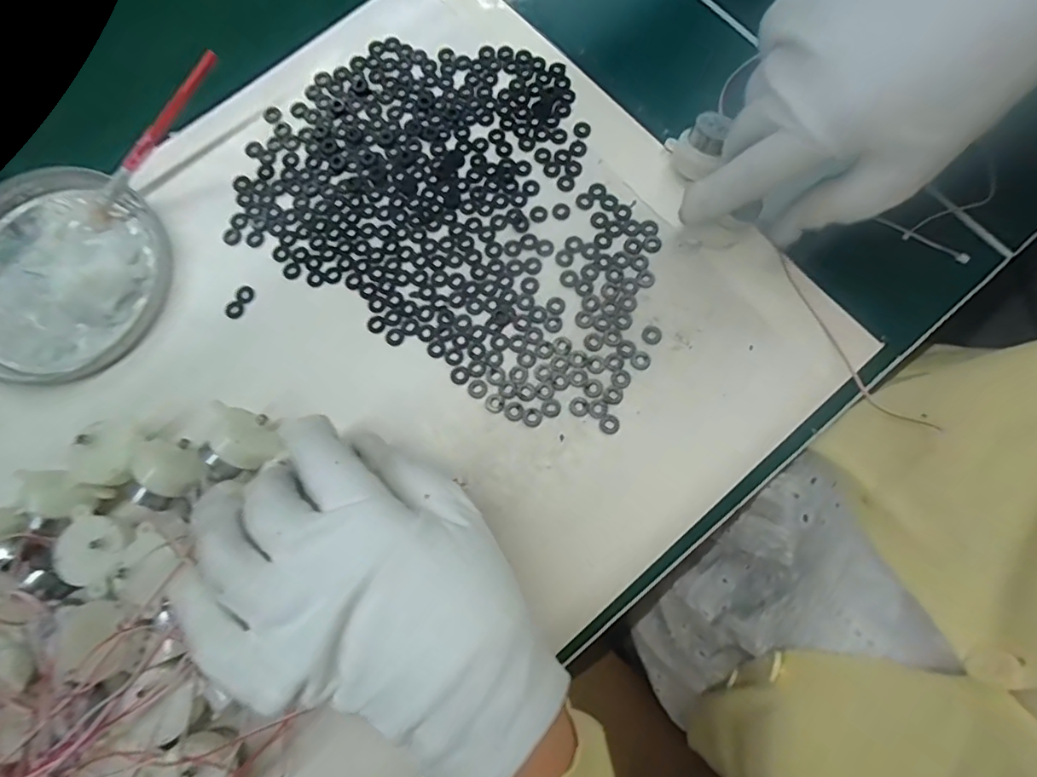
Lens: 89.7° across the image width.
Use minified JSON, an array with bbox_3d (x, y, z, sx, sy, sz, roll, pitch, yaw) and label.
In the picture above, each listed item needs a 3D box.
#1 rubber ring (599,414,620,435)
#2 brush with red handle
[{"bbox_3d":[0.049,0.019,0.278,0.011,0.004,0.011,0,77,1],"label":"rubber ring"},{"bbox_3d":[-0.213,-0.142,0.301,0.119,0.012,0.009,-45,79,11],"label":"brush with red handle"}]

